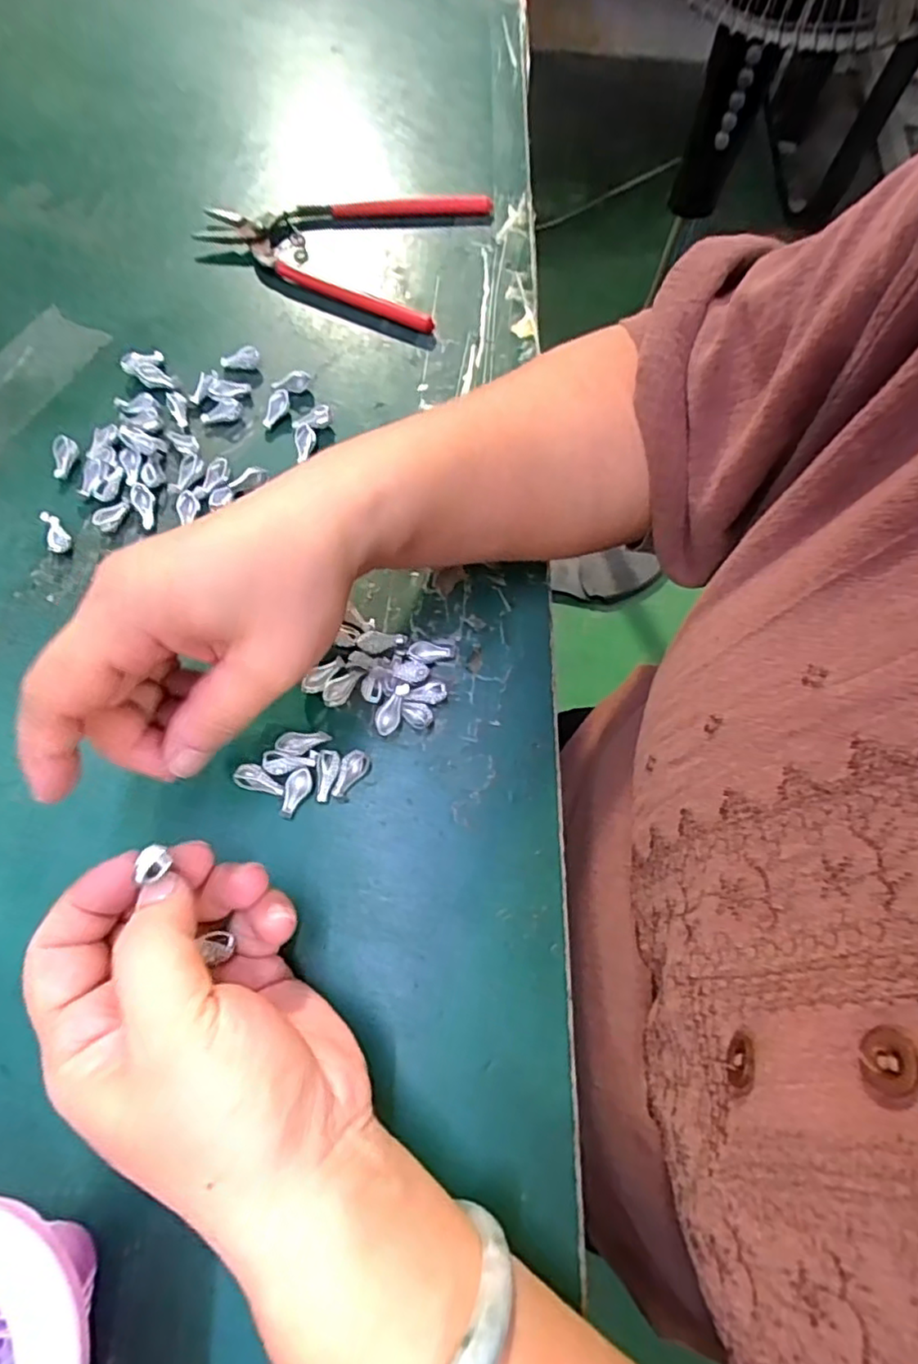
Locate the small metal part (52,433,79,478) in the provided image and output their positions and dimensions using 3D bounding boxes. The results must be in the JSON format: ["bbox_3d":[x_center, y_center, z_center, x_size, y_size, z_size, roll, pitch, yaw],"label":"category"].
[{"bbox_3d":[-0.195,-0.111,0.313,0.012,0.004,0.022,4,82,0],"label":"small metal part"}]

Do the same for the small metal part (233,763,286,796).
[{"bbox_3d":[-0.081,0.041,0.263,0.022,0.007,0.009,17,70,4],"label":"small metal part"}]

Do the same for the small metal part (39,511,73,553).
[{"bbox_3d":[-0.191,-0.071,0.299,0.010,0.008,0.025,-34,74,-13],"label":"small metal part"}]

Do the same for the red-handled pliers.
[{"bbox_3d":[-0.072,-0.269,0.383,0.156,0.011,0.108,17,70,5],"label":"red-handled pliers"}]

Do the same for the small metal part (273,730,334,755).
[{"bbox_3d":[-0.065,0.025,0.268,0.022,0.005,0.010,-14,71,-7],"label":"small metal part"}]

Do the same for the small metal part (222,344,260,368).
[{"bbox_3d":[-0.116,-0.171,0.337,0.022,0.009,0.007,-6,69,13],"label":"small metal part"}]

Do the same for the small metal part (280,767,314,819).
[{"bbox_3d":[-0.067,0.046,0.263,0.010,0.004,0.021,12,70,3],"label":"small metal part"}]

